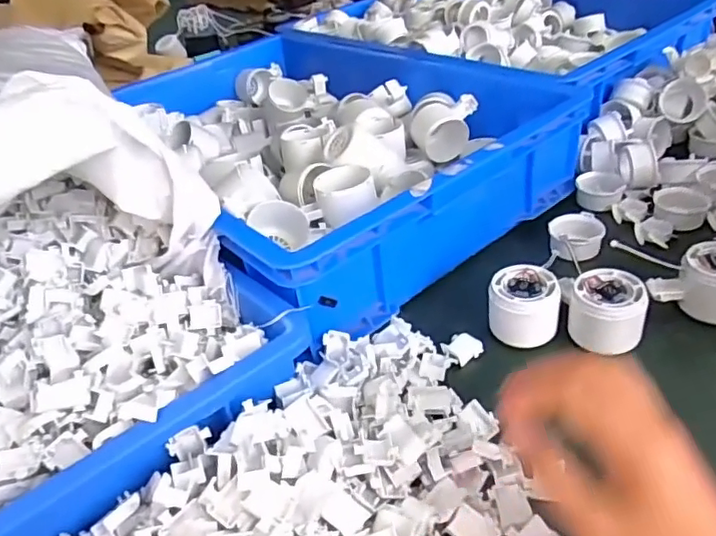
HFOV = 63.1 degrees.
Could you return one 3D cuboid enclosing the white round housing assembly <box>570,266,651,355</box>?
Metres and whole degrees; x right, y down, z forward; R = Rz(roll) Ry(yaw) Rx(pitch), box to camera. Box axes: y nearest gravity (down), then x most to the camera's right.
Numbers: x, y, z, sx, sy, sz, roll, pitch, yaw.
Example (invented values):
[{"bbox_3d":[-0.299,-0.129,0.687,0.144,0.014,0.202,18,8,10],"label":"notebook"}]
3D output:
[{"bbox_3d":[0.208,0.037,0.490,0.057,0.054,0.059,-6,36,4],"label":"white round housing assembly"}]

